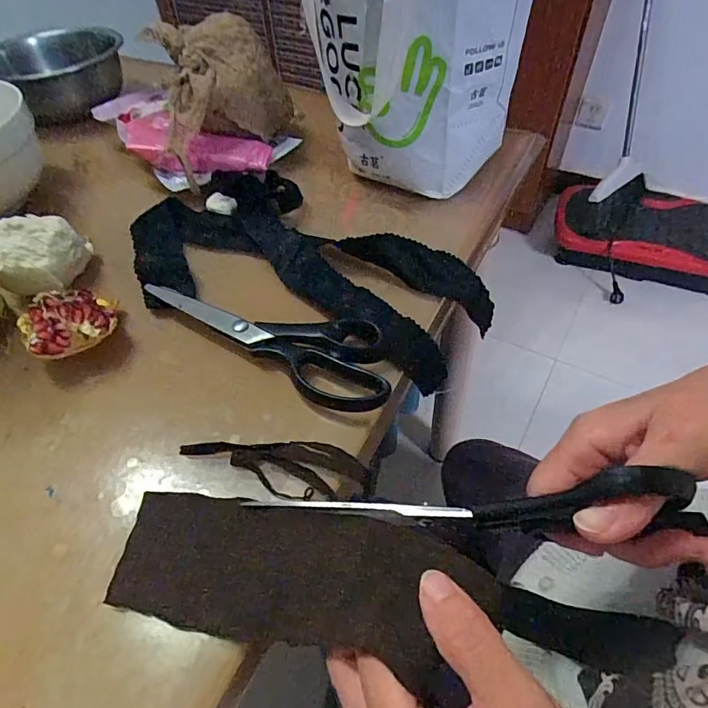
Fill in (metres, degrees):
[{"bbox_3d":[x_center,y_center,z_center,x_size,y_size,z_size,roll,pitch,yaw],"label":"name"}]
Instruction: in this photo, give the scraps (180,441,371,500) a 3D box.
[{"bbox_3d":[-0.048,0.069,0.285,0.113,0.009,0.035,0,50,3],"label":"scraps"}]

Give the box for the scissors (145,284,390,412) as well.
[{"bbox_3d":[-0.057,-0.020,0.349,0.197,0.015,0.071,27,56,23],"label":"scissors"}]

